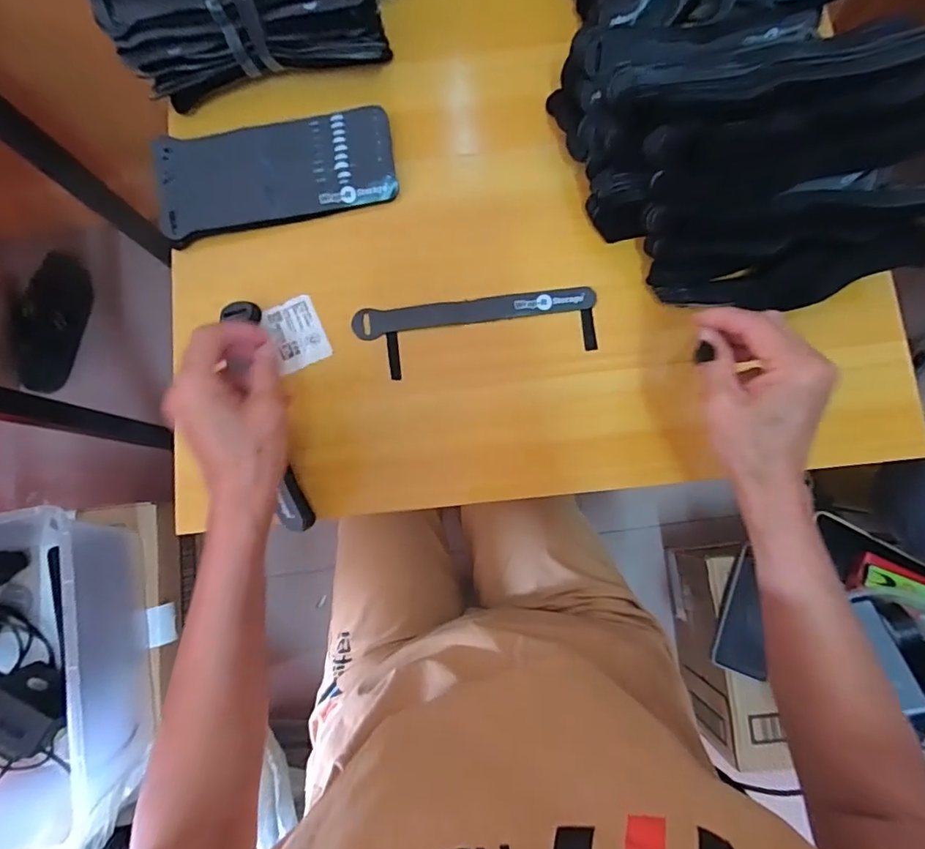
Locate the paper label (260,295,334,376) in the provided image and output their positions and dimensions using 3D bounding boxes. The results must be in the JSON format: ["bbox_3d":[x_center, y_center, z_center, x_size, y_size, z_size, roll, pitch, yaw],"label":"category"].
[{"bbox_3d":[-0.138,-0.075,0.435,0.044,0.009,0.062,-26,82,-2],"label":"paper label"}]

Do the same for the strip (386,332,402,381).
[{"bbox_3d":[-0.056,-0.057,0.430,0.009,0.004,0.040,-7,82,1],"label":"strip"}]

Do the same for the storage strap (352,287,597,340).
[{"bbox_3d":[0.009,-0.094,0.434,0.197,0.005,0.023,-8,80,2],"label":"storage strap"}]

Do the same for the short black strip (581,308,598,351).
[{"bbox_3d":[0.104,-0.077,0.427,0.011,0.004,0.034,-4,82,2],"label":"short black strip"}]

